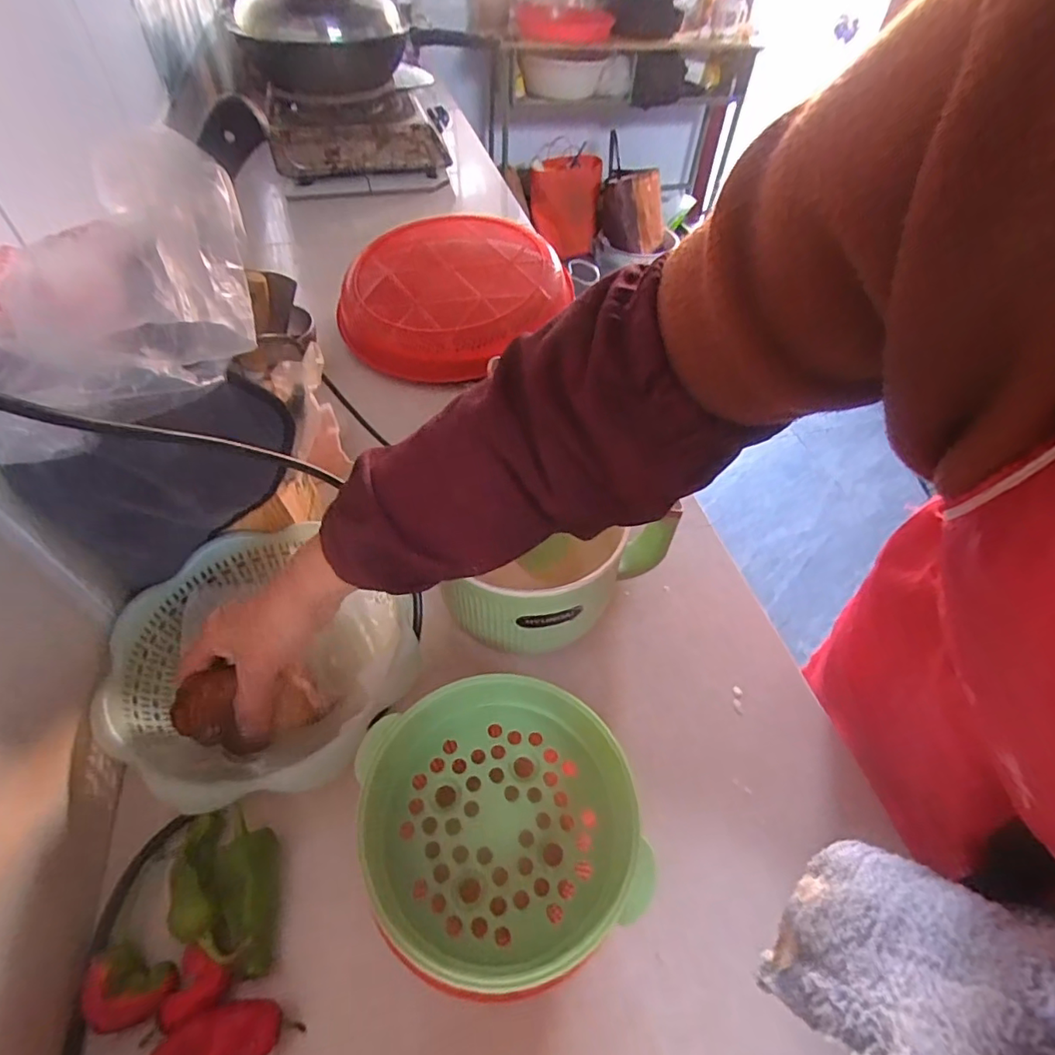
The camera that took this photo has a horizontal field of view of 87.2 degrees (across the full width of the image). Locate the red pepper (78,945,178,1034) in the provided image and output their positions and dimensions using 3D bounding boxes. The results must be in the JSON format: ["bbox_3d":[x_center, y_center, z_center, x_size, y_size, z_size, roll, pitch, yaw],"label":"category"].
[{"bbox_3d":[-0.256,0.292,0.349,0.052,0.020,0.037,15,51,9],"label":"red pepper"}]

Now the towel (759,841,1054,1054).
[{"bbox_3d":[0.190,0.199,0.244,0.109,0.158,0.035,-21,87,-20],"label":"towel"}]

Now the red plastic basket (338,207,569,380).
[{"bbox_3d":[-0.096,-0.349,0.827,0.353,0.097,0.291,-37,61,-28],"label":"red plastic basket"}]

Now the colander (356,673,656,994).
[{"bbox_3d":[-0.017,0.190,0.366,0.159,0.065,0.174,1,50,-2],"label":"colander"}]

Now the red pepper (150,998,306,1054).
[{"bbox_3d":[-0.193,0.311,0.330,0.096,0.032,0.033,-16,53,-15],"label":"red pepper"}]

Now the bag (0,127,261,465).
[{"bbox_3d":[-0.283,-0.151,0.357,0.202,0.114,0.188,-17,53,-16],"label":"bag"}]

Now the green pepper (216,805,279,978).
[{"bbox_3d":[-0.195,0.249,0.381,0.034,0.038,0.098,-11,52,-12],"label":"green pepper"}]

